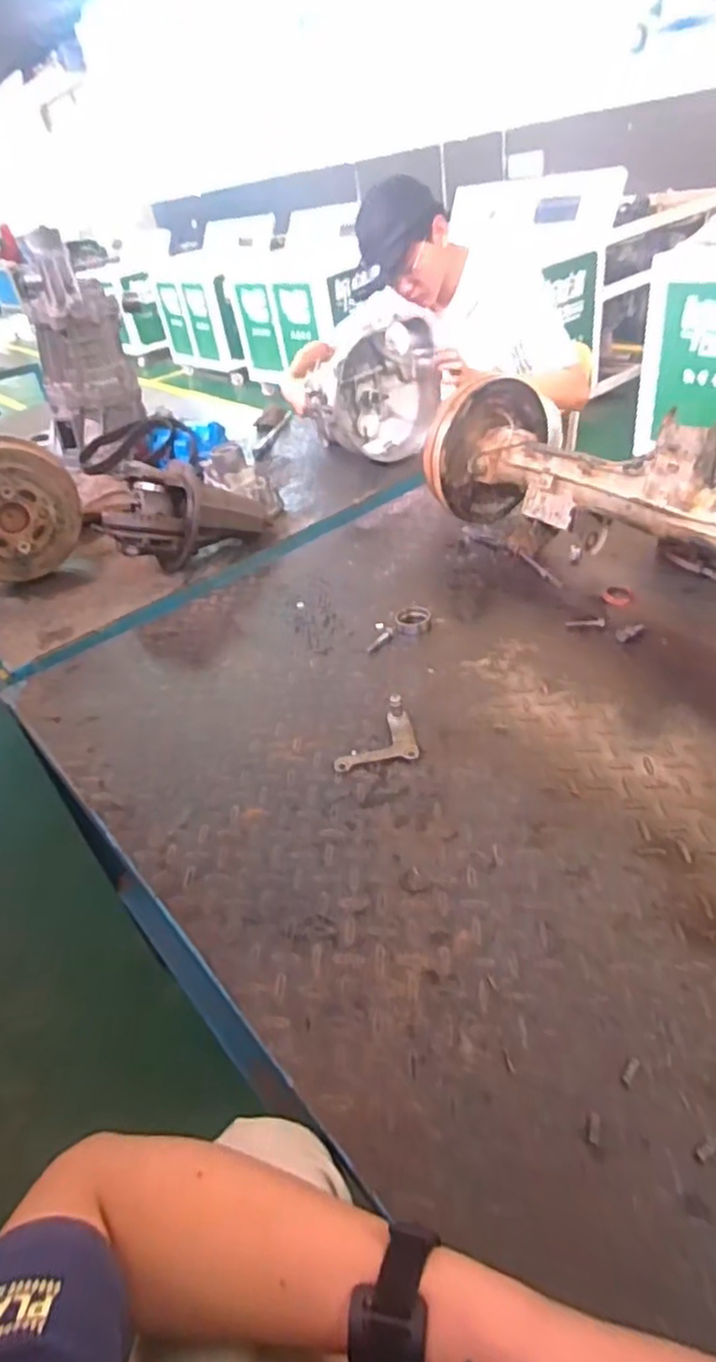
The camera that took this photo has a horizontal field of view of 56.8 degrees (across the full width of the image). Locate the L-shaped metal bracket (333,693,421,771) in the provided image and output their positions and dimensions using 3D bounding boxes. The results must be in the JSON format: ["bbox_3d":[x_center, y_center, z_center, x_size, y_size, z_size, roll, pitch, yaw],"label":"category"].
[{"bbox_3d":[0.017,0.059,0.773,0.095,0.034,0.078,-11,37,0],"label":"L-shaped metal bracket"}]

